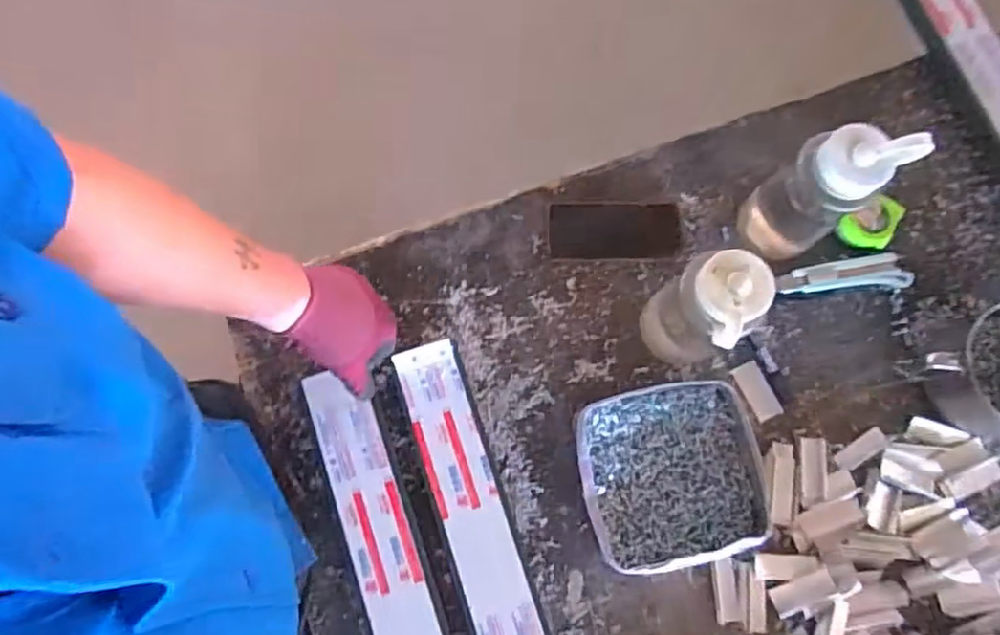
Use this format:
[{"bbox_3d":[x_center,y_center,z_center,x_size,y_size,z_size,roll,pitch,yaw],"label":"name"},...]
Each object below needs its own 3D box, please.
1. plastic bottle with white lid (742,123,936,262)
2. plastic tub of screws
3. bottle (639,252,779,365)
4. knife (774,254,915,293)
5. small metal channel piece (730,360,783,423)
[{"bbox_3d":[0.343,-0.140,0.717,0.093,0.208,0.089,0,77,-2],"label":"plastic bottle with white lid"},{"bbox_3d":[0.192,0.172,0.731,0.207,0.042,0.187,-10,76,-4],"label":"plastic tub of screws"},{"bbox_3d":[0.201,-0.005,0.686,0.078,0.197,0.079,0,75,-1],"label":"bottle"},{"bbox_3d":[0.415,-0.053,0.808,0.158,0.026,0.039,-1,75,-2],"label":"knife"},{"bbox_3d":[0.303,0.087,0.779,0.035,0.006,0.069,-25,77,-8],"label":"small metal channel piece"}]

